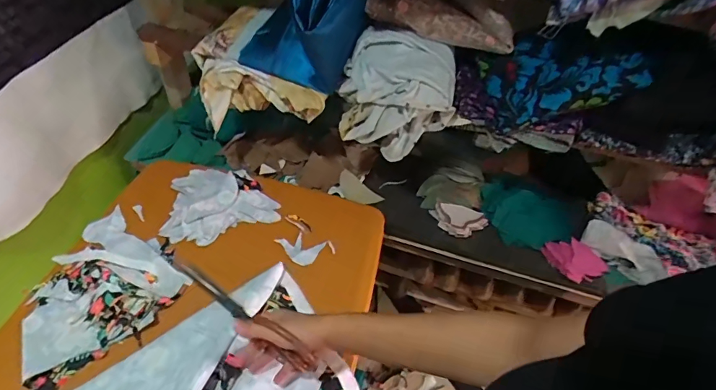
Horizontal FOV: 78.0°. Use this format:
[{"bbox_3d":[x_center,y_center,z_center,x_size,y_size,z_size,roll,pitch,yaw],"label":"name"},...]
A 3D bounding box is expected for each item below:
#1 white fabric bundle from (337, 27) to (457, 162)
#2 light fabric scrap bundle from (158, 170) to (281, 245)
[{"bbox_3d":[0.070,-0.174,0.773,0.189,0.164,0.135,15,48,8],"label":"white fabric bundle"},{"bbox_3d":[-0.251,0.004,0.790,0.187,0.021,0.169,-14,51,-17],"label":"light fabric scrap bundle"}]

